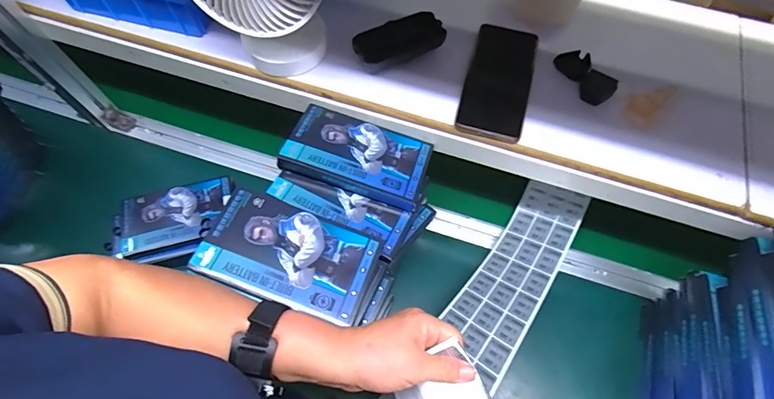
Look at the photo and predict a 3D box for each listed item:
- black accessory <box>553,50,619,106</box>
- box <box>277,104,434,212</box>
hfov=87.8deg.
[{"bbox_3d":[0.244,-0.154,0.495,0.040,0.014,0.080,-27,69,-12],"label":"black accessory"},{"bbox_3d":[-0.034,-0.054,0.478,0.164,0.027,0.094,16,66,6],"label":"box"}]

